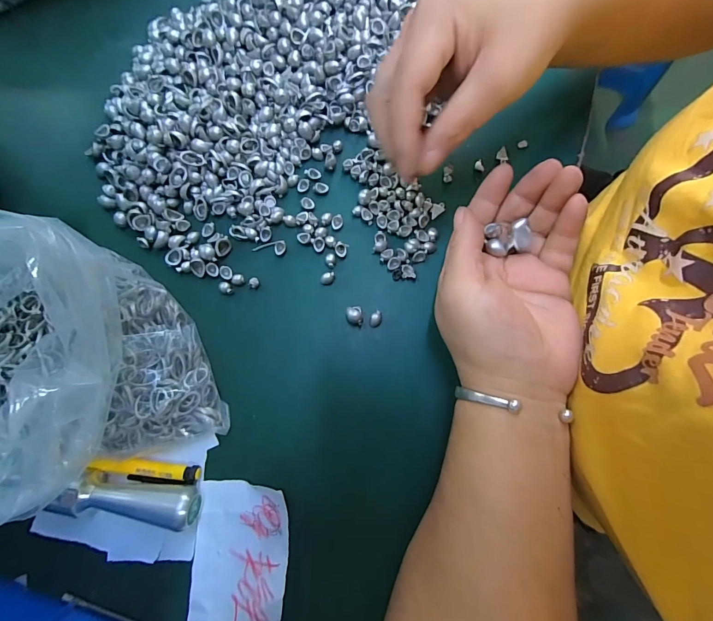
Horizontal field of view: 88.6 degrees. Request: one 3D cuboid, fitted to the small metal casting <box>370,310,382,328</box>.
[{"bbox_3d":[0.013,0.005,0.239,0.008,0.007,0.011,-2,76,0],"label":"small metal casting"}]

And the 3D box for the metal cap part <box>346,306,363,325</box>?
[{"bbox_3d":[-0.001,0.004,0.238,0.010,0.009,0.012,-2,76,0],"label":"metal cap part"}]

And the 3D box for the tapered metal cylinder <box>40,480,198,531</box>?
[{"bbox_3d":[-0.124,0.105,0.203,0.074,0.018,0.019,4,76,2],"label":"tapered metal cylinder"}]

